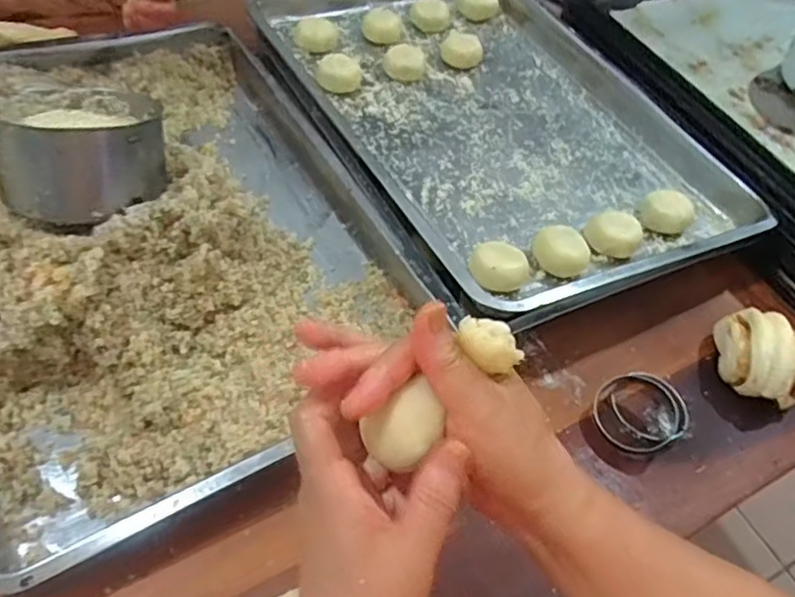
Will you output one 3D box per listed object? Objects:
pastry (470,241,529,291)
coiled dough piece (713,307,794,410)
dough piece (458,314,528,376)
[{"bbox_3d":[0.094,-0.026,0.580,0.053,0.036,0.055,19,55,9],"label":"pastry"},{"bbox_3d":[0.343,0.056,0.589,0.069,0.064,0.093,-6,54,-13],"label":"coiled dough piece"},{"bbox_3d":[0.046,0.021,0.303,0.021,0.015,0.030,-37,65,-26],"label":"dough piece"}]

